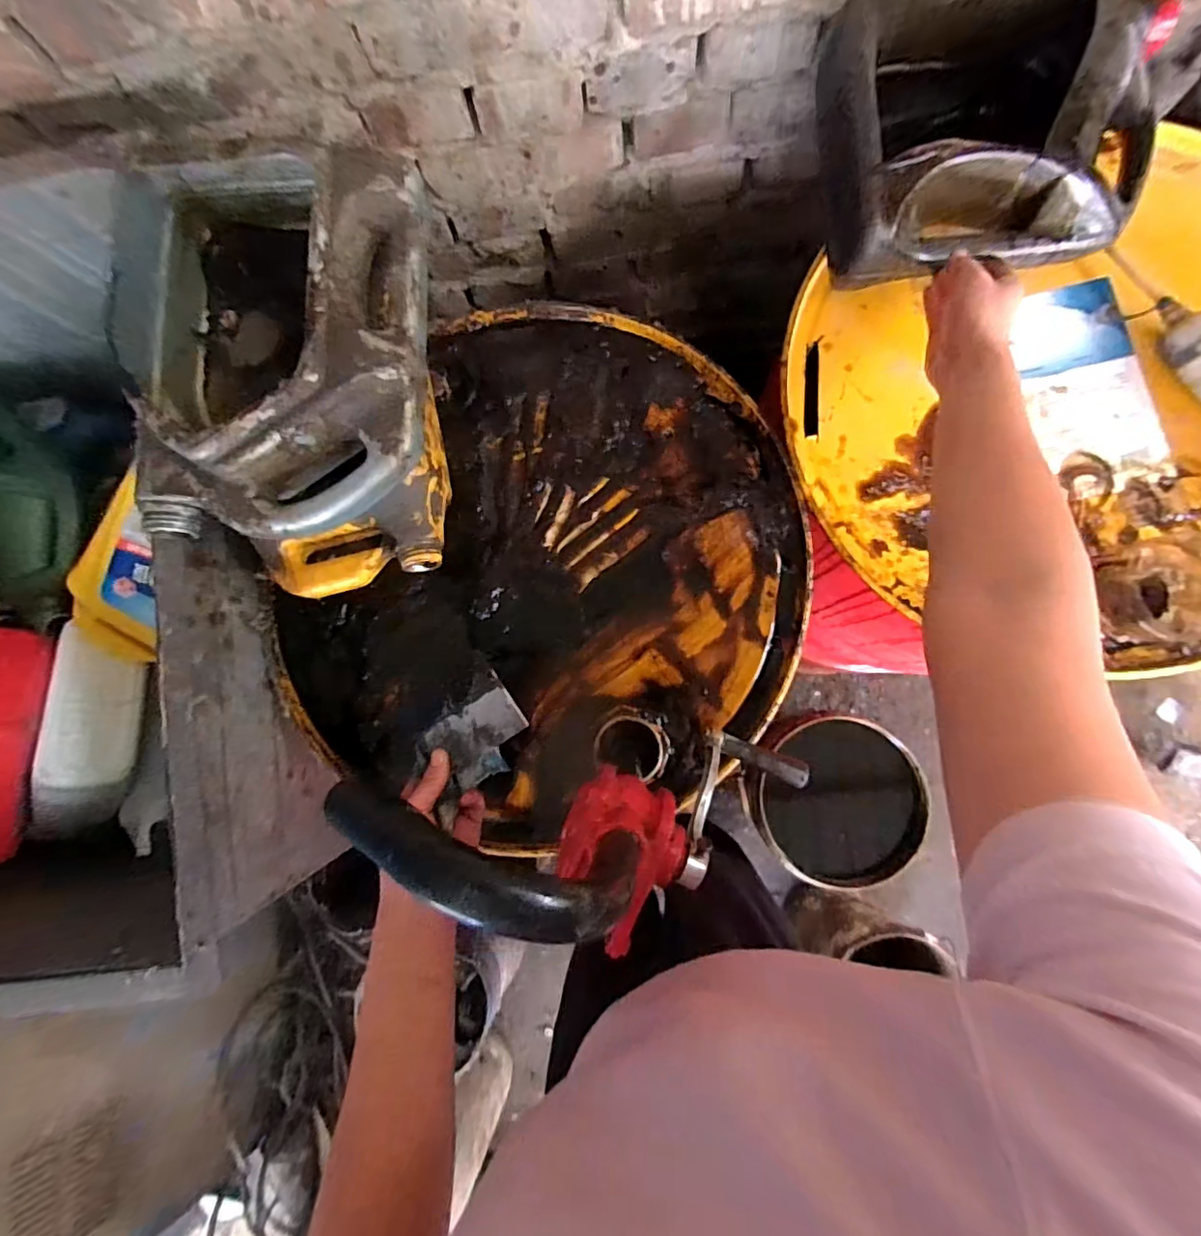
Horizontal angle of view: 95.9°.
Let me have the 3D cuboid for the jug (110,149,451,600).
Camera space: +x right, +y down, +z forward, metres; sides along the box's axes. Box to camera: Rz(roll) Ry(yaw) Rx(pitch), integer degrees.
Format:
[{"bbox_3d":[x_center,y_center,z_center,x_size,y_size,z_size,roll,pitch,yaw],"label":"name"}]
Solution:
[{"bbox_3d":[-0.247,-0.182,0.462,0.218,0.152,0.304,-1,82,6],"label":"jug"}]

